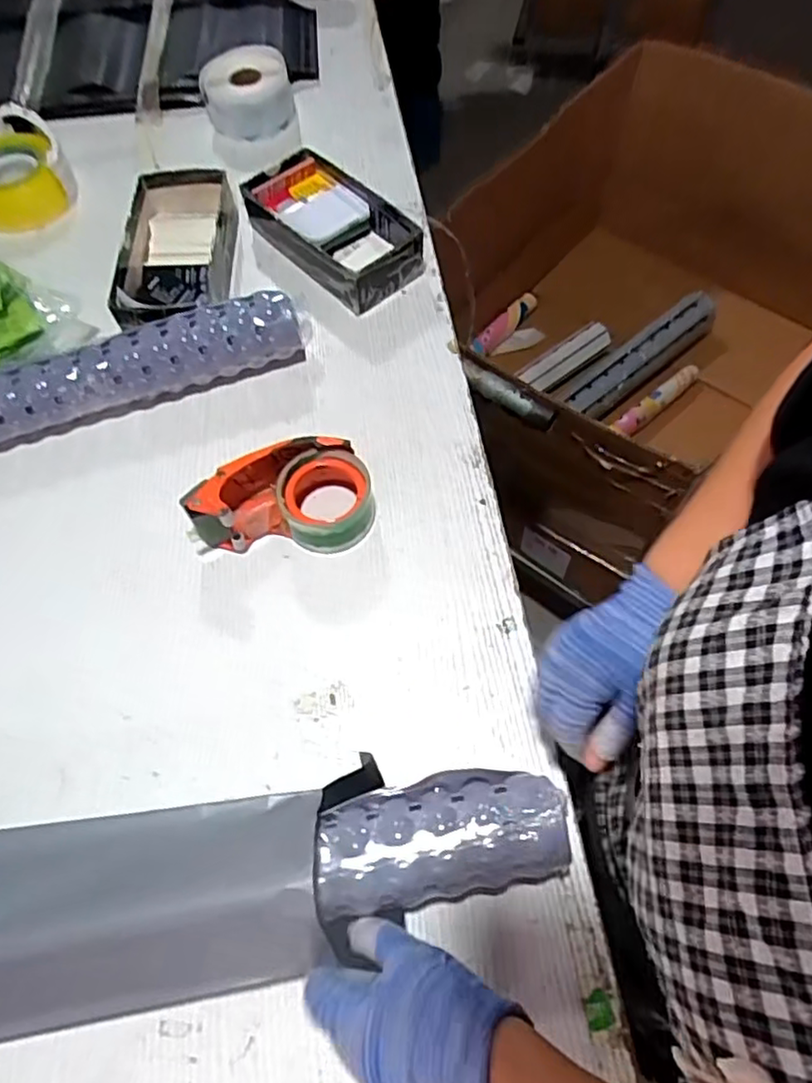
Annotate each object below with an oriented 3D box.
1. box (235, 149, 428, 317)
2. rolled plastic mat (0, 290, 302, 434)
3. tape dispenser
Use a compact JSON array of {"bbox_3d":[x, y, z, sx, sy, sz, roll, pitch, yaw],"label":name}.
[{"bbox_3d":[-0.086,-0.360,0.757,0.214,0.061,0.113,41,71,21],"label":"box"},{"bbox_3d":[-0.328,-0.154,0.653,0.466,0.069,0.060,-19,63,-7],"label":"rolled plastic mat"},{"bbox_3d":[-0.109,-0.042,0.585,0.156,0.064,0.089,2,62,4],"label":"tape dispenser"}]

